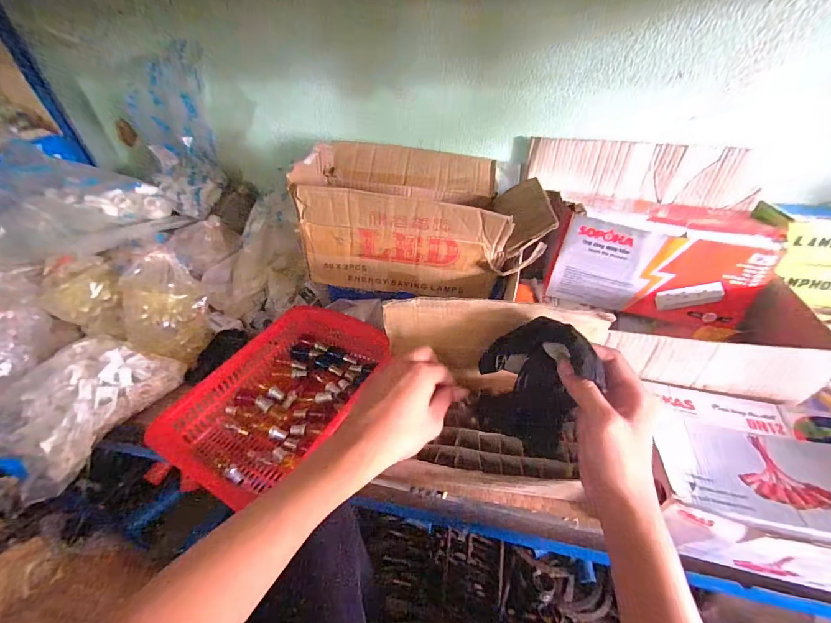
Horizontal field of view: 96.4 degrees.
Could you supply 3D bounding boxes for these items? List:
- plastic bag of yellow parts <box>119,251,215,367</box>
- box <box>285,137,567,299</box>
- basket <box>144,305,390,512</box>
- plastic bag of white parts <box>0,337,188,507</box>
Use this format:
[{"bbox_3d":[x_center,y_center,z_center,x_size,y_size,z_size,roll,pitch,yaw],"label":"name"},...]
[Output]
[{"bbox_3d":[-0.389,-0.003,0.575,0.093,0.152,0.101,7,44,10],"label":"plastic bag of yellow parts"},{"bbox_3d":[0.020,-0.140,0.559,0.329,0.153,0.188,4,43,7],"label":"box"},{"bbox_3d":[-0.180,0.108,0.518,0.193,0.057,0.286,19,47,21],"label":"basket"},{"bbox_3d":[-0.477,0.117,0.516,0.180,0.079,0.213,19,47,21],"label":"plastic bag of white parts"}]

